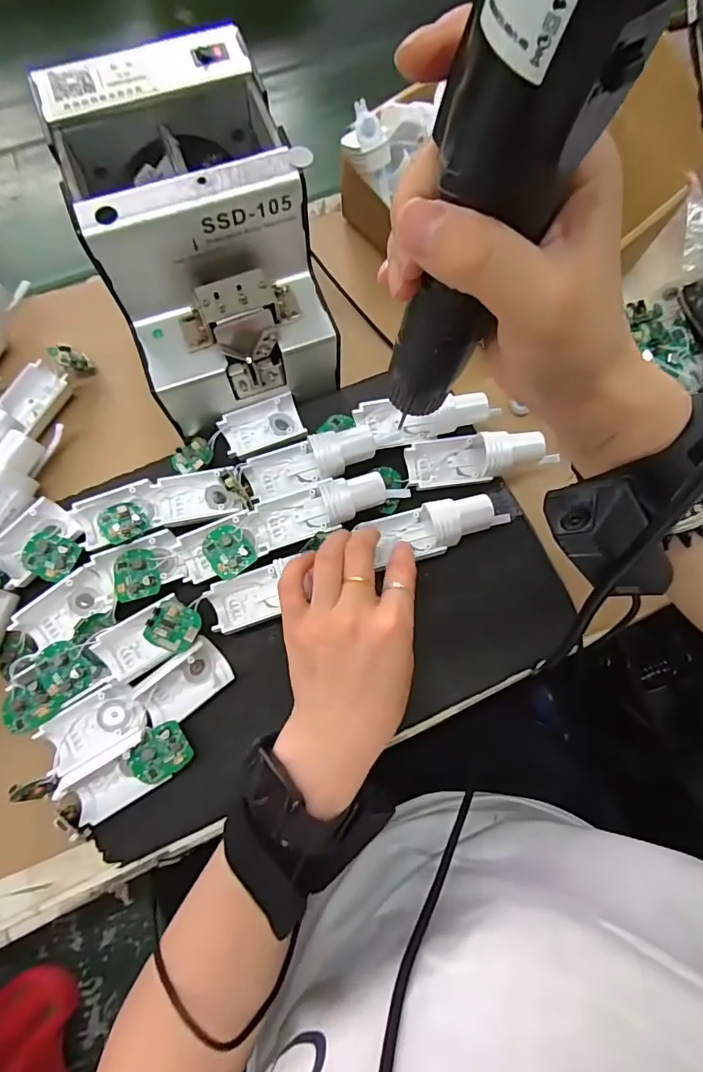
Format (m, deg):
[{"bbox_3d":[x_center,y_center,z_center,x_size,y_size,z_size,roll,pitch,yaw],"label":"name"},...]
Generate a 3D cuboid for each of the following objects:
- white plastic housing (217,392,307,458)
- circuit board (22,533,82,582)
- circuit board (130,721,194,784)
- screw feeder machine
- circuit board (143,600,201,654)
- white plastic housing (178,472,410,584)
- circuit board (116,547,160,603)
[{"bbox_3d":[-0.064,-0.078,0.364,0.057,0.021,0.034,-22,76,-8],"label":"white plastic housing"},{"bbox_3d":[-0.199,0.013,0.329,0.034,0.005,0.029,19,79,1],"label":"circuit board"},{"bbox_3d":[-0.117,0.133,0.305,0.033,0.005,0.030,-29,91,-20],"label":"circuit board"},{"bbox_3d":[-0.097,-0.183,0.335,0.131,0.141,0.175,-20,76,-7],"label":"screw feeder machine"},{"bbox_3d":[-0.111,0.057,0.313,0.033,0.012,0.028,22,75,4],"label":"circuit board"},{"bbox_3d":[-0.040,-0.015,0.338,0.157,0.034,0.037,-21,76,-7],"label":"white plastic housing"},{"bbox_3d":[-0.140,0.025,0.327,0.027,0.006,0.034,-8,74,-10],"label":"circuit board"}]

